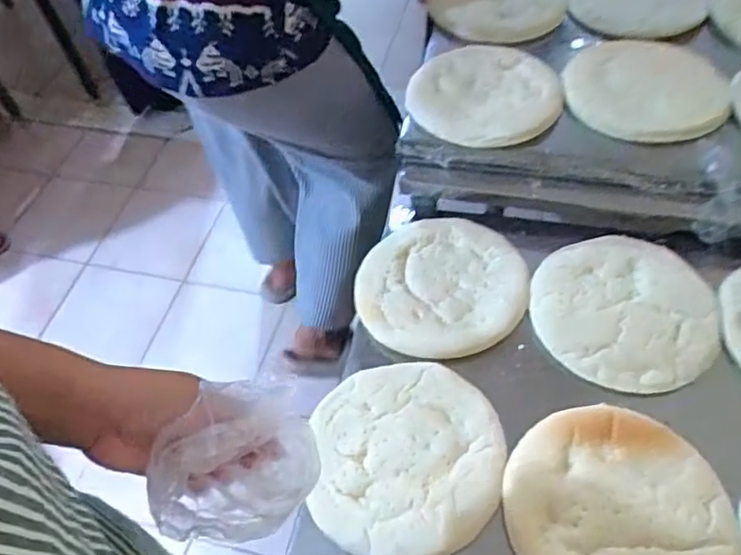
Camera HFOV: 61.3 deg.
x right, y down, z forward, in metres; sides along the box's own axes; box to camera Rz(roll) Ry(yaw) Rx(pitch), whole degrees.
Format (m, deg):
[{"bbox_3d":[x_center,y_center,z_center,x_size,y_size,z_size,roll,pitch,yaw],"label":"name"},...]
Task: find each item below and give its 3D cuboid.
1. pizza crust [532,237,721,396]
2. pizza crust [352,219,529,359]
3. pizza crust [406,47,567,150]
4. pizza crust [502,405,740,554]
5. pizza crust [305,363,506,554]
[{"bbox_3d":[0.281,0.034,0.693,0.190,0.017,0.191,-3,54,4],"label":"pizza crust"},{"bbox_3d":[0.083,0.006,0.742,0.194,0.024,0.189,-3,54,4],"label":"pizza crust"},{"bbox_3d":[0.149,-0.246,0.830,0.191,0.014,0.187,-7,53,0],"label":"pizza crust"},{"bbox_3d":[0.226,0.212,0.564,0.196,0.008,0.194,-3,54,4],"label":"pizza crust"},{"bbox_3d":[0.035,0.176,0.617,0.180,0.024,0.192,-2,54,4],"label":"pizza crust"}]

